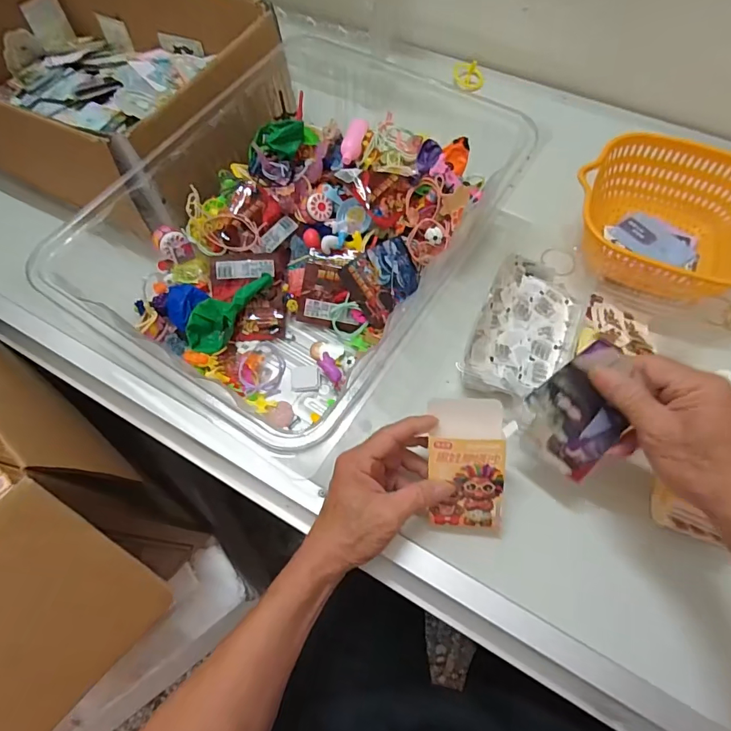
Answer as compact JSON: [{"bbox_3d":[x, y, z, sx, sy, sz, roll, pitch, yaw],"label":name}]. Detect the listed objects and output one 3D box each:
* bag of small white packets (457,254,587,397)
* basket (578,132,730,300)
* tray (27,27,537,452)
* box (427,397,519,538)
[{"bbox_3d":[0.180,-0.043,0.500,0.106,0.044,0.184,22,67,12],"label":"bag of small white packets"},{"bbox_3d":[0.346,-0.159,0.519,0.222,0.085,0.194,24,68,13],"label":"basket"},{"bbox_3d":[-0.081,-0.148,0.519,0.366,0.135,0.430,30,69,15],"label":"tray"},{"bbox_3d":[0.092,0.094,0.401,0.068,0.029,0.129,-4,100,0],"label":"box"}]

